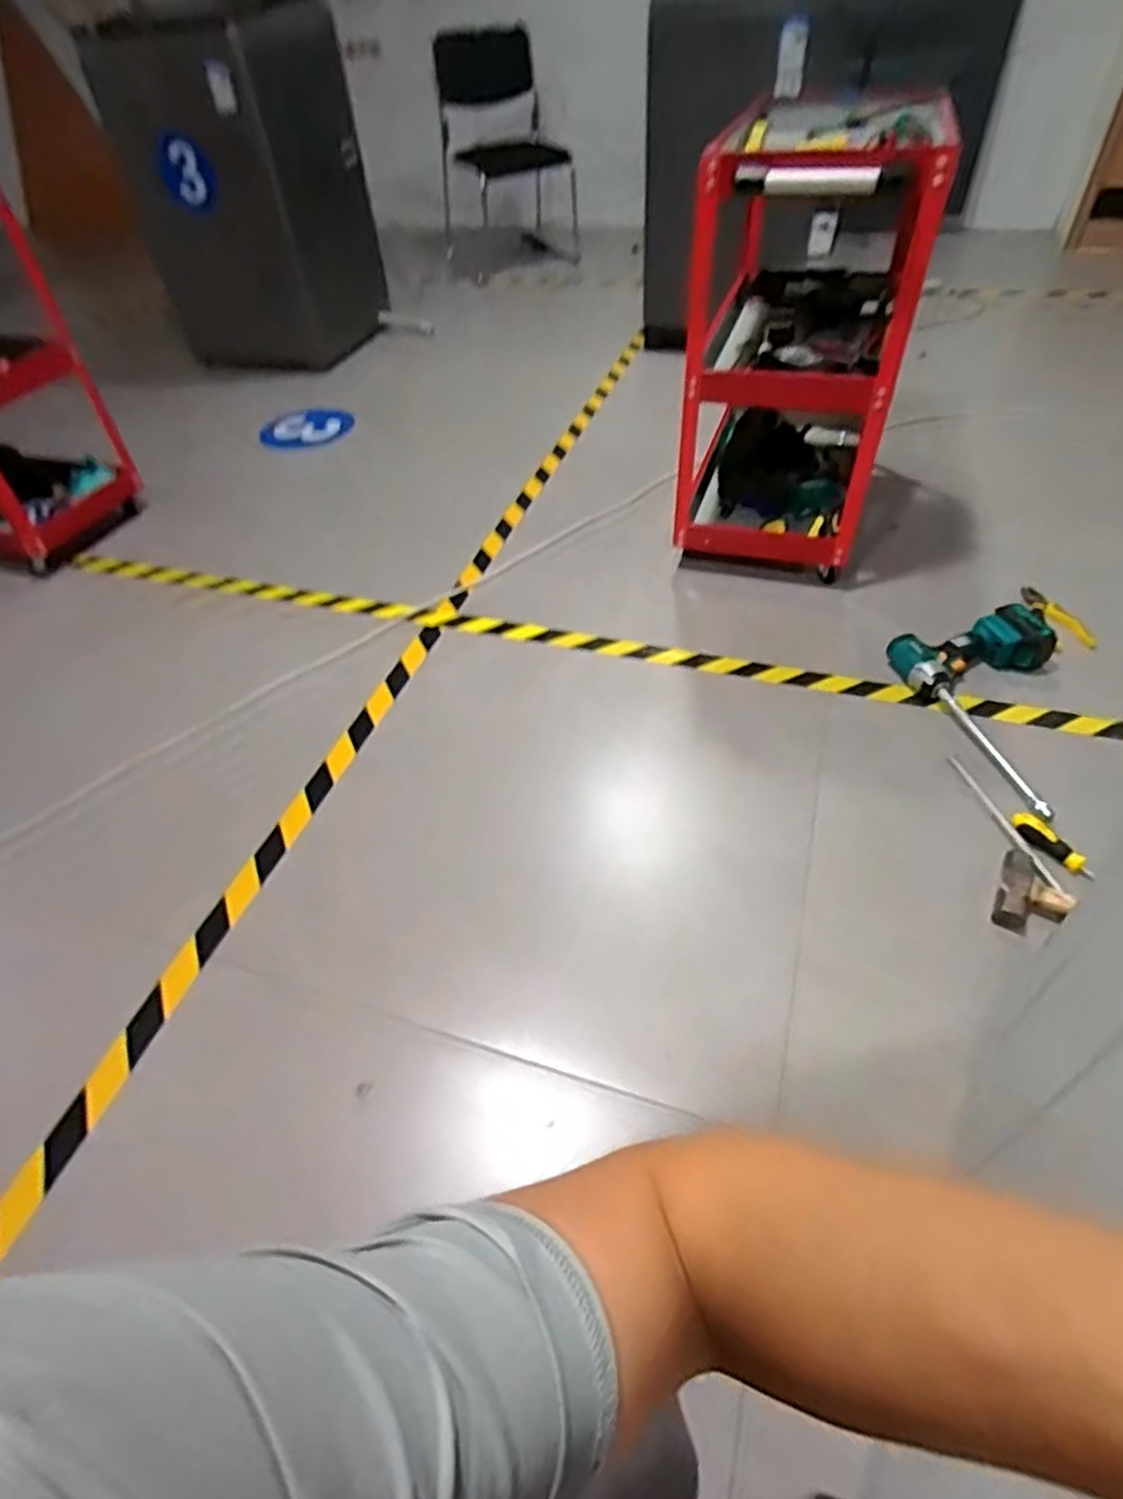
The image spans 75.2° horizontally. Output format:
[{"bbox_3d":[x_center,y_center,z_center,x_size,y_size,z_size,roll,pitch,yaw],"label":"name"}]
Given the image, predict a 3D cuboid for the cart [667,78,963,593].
[{"bbox_3d":[0.467,-0.829,1.462,0.338,0.668,0.694,9,48,12],"label":"cart"}]

